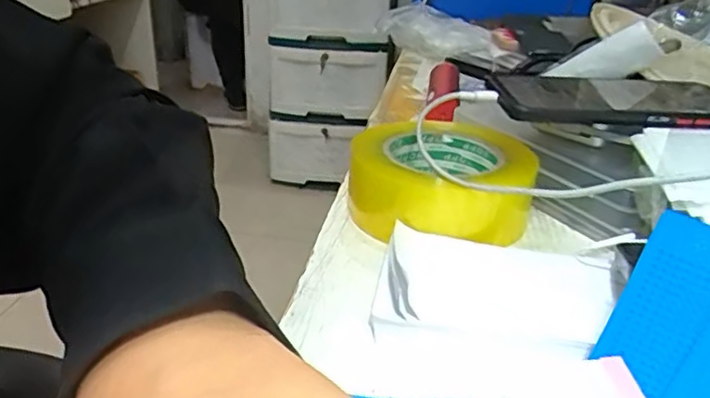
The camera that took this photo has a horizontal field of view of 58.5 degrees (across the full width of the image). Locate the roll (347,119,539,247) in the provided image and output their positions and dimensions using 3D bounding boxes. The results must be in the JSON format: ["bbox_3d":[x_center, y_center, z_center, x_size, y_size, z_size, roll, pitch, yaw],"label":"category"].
[{"bbox_3d":[0.061,-0.014,0.444,0.109,0.049,0.106,2,25,-1],"label":"roll"}]

